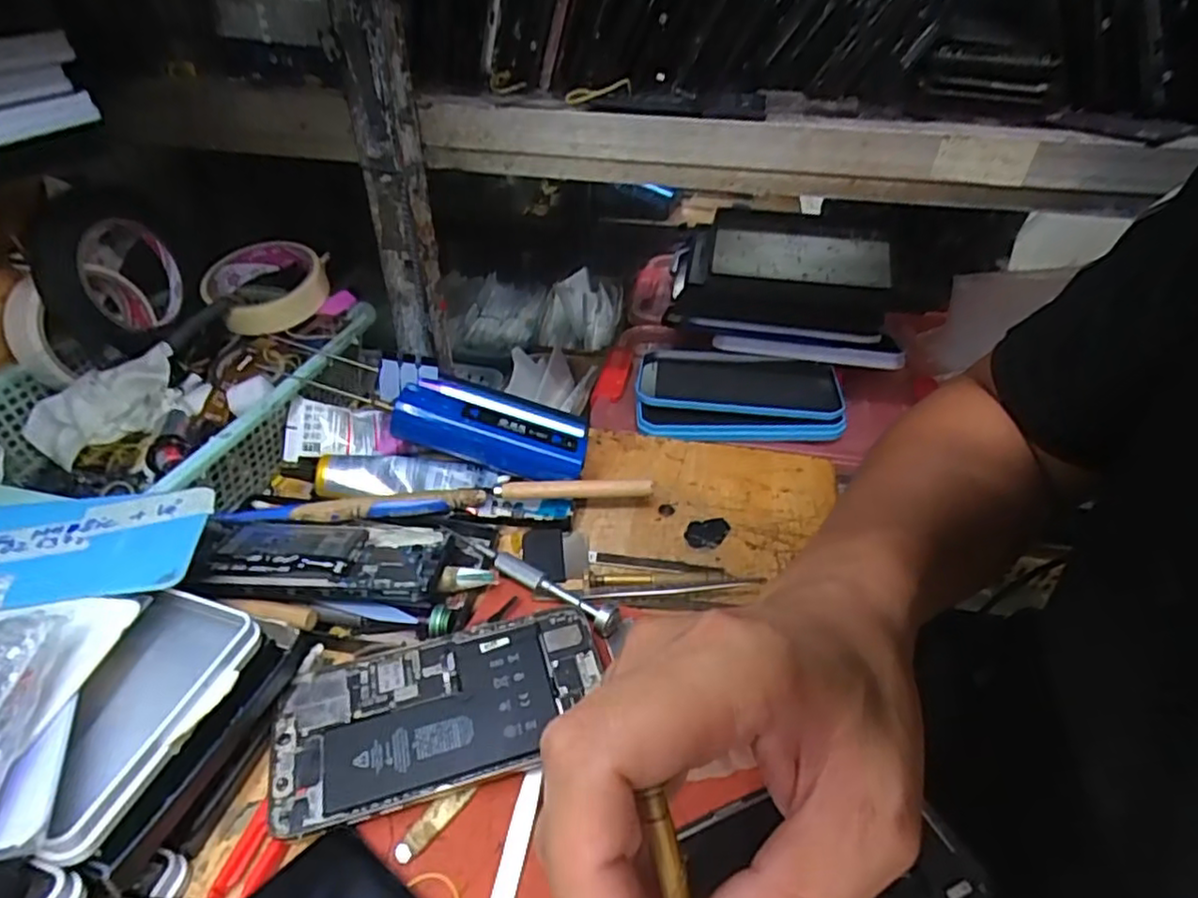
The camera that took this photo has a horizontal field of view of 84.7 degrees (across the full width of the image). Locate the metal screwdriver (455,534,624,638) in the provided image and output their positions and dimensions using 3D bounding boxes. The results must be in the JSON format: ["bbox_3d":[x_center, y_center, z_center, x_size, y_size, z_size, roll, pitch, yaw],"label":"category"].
[{"bbox_3d":[-0.039,0.074,0.383,0.115,0.015,0.014,22,42,25],"label":"metal screwdriver"}]

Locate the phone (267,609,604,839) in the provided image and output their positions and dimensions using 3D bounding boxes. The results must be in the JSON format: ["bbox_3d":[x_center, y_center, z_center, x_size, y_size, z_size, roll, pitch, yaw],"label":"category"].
[{"bbox_3d":[-0.074,0.122,0.314,0.151,0.013,0.075,-10,39,-14],"label":"phone"}]

